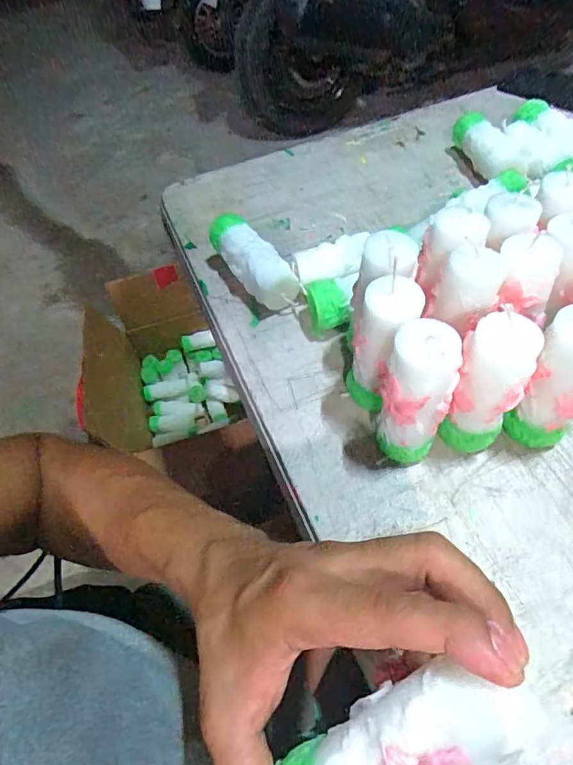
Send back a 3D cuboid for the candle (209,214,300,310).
[{"bbox_3d":[-0.034,-0.108,0.432,0.034,0.046,0.105,-35,60,-19],"label":"candle"}]

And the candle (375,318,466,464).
[{"bbox_3d":[0.081,0.012,0.307,0.041,0.109,0.040,24,60,19],"label":"candle"}]

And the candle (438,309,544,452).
[{"bbox_3d":[0.127,0.005,0.307,0.039,0.108,0.035,12,57,12],"label":"candle"}]

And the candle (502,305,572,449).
[{"bbox_3d":[0.174,0.002,0.307,0.040,0.106,0.039,33,63,24],"label":"candle"}]

